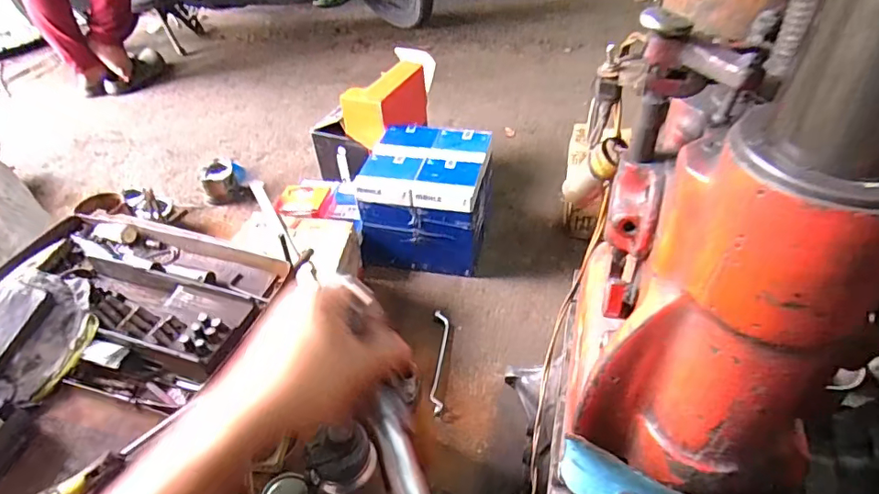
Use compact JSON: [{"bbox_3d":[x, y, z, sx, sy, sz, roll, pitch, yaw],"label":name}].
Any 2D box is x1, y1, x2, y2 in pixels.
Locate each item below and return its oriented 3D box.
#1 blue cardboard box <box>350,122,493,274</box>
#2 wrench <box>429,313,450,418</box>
[{"bbox_3d":[-0.021,-0.103,1.152,0.234,0.226,0.255,7,43,13],"label":"blue cardboard box"},{"bbox_3d":[0.002,0.200,0.960,0.028,0.021,0.224,-1,44,4],"label":"wrench"}]

